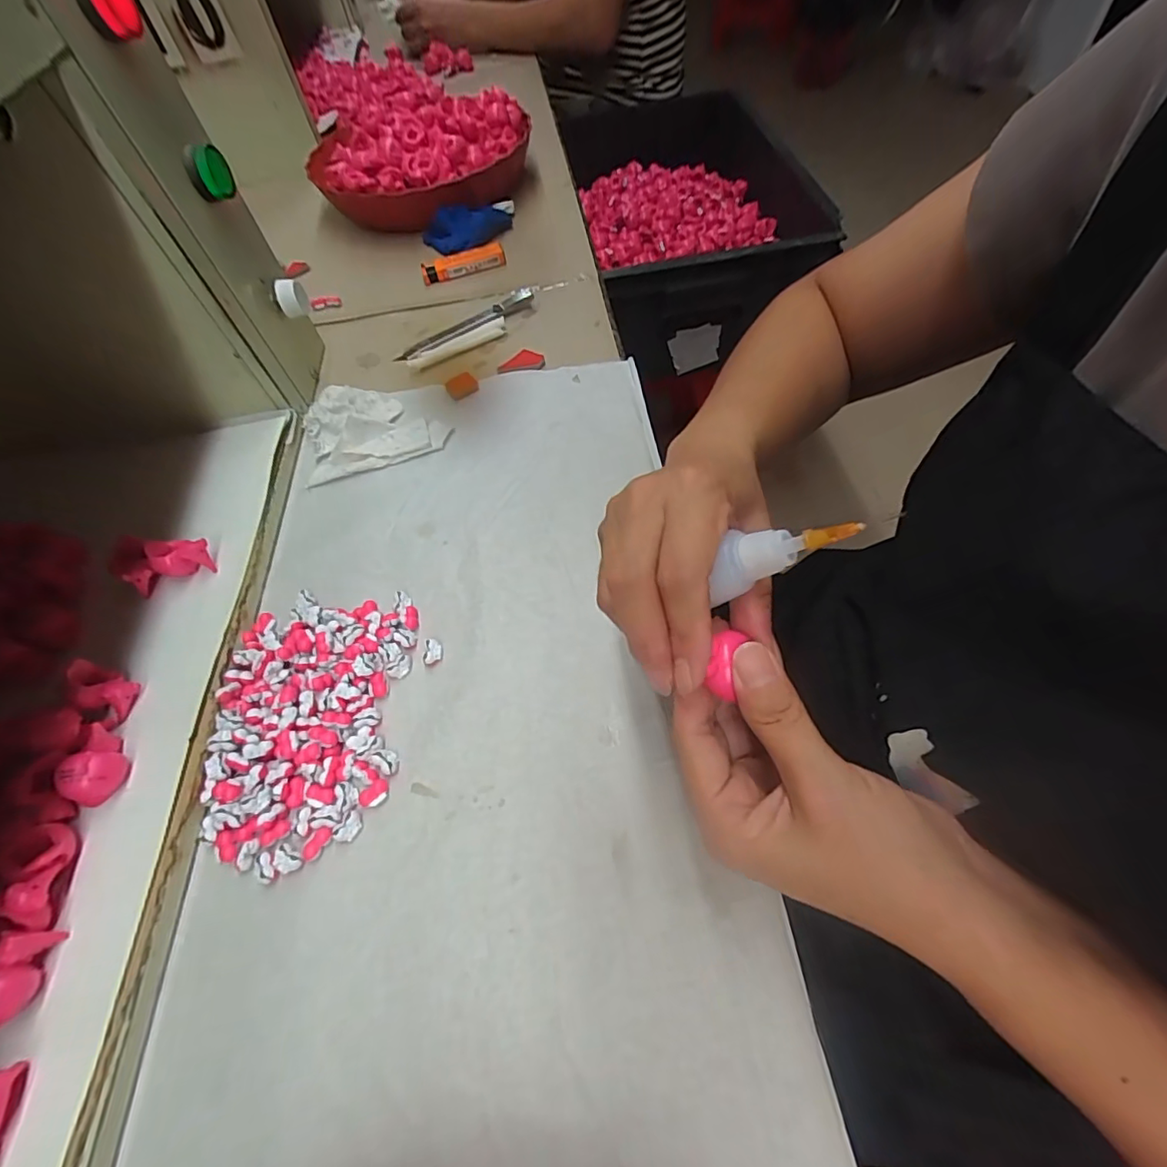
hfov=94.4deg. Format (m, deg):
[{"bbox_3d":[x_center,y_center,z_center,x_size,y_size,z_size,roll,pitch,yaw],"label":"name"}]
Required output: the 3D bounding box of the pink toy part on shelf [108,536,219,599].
[{"bbox_3d":[-0.252,-0.011,0.325,0.049,0.024,0.030,-3,58,4],"label":"pink toy part on shelf"}]

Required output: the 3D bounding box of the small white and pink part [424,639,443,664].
[{"bbox_3d":[-0.084,0.039,0.303,0.010,0.004,0.014,2,58,8],"label":"small white and pink part"}]

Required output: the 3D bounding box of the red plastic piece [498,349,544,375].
[{"bbox_3d":[-0.051,-0.177,0.433,0.038,0.010,0.017,-8,57,1],"label":"red plastic piece"}]

